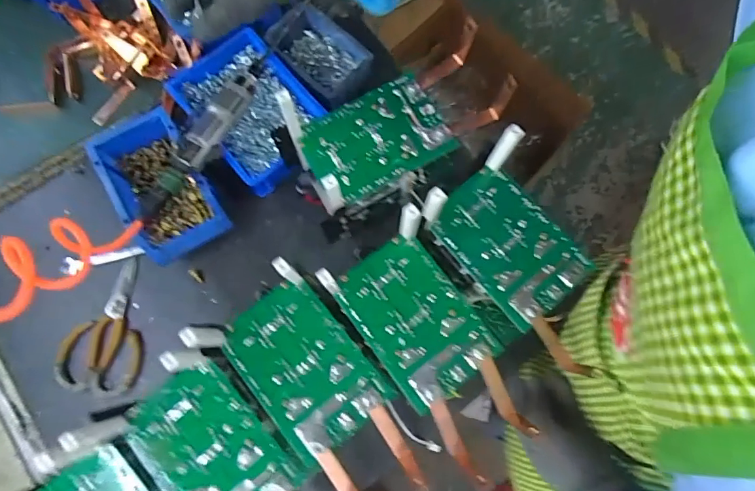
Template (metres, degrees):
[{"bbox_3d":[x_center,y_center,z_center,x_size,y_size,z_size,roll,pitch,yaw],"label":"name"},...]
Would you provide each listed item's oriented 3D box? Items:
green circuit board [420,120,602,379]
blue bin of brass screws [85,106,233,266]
[{"bbox_3d":[0.162,0.009,0.462,0.113,0.090,0.229,-38,80,-9],"label":"green circuit board"},{"bbox_3d":[-0.290,-0.079,0.595,0.117,0.063,0.185,-31,79,-8],"label":"blue bin of brass screws"}]

